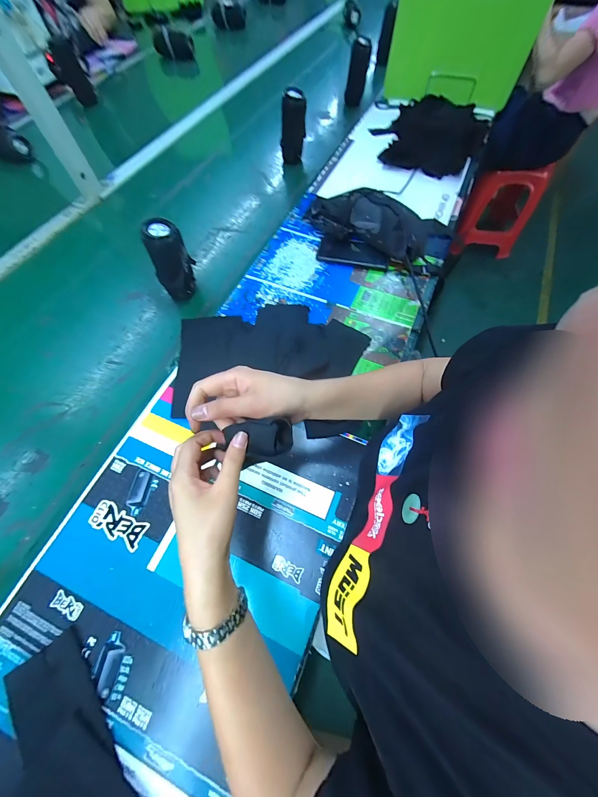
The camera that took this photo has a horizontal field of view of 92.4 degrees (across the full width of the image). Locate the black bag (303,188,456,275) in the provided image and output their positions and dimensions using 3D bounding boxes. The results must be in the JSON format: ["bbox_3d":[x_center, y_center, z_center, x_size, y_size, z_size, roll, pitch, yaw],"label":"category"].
[{"bbox_3d":[0.182,-0.424,0.678,0.361,0.066,0.174,27,68,14],"label":"black bag"}]

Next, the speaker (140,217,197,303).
[{"bbox_3d":[-0.243,-0.262,0.561,0.059,0.151,0.059,-1,64,1],"label":"speaker"}]

